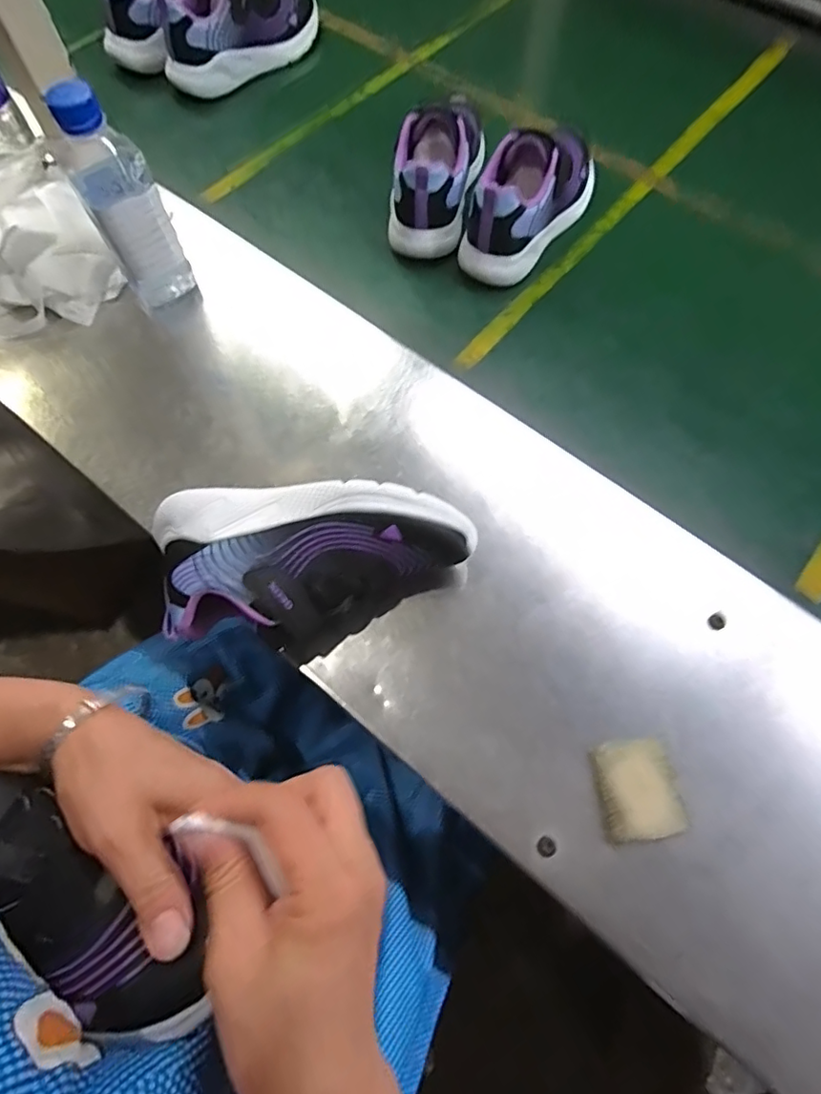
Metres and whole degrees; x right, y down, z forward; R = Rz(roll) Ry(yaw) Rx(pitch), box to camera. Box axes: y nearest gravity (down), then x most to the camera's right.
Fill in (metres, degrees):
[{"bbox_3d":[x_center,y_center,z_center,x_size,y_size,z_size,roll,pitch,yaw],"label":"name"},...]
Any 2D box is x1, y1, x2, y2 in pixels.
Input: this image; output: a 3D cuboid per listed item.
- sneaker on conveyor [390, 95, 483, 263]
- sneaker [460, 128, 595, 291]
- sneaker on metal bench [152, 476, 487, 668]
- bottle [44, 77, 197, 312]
[{"bbox_3d":[0.030,-0.405,0.571,0.075,0.086,0.189,12,68,4],"label":"sneaker on conveyor"},{"bbox_3d":[0.121,-0.351,0.542,0.071,0.091,0.177,34,69,12],"label":"sneaker"},{"bbox_3d":[-0.063,0.017,0.372,0.200,0.089,0.089,1,66,-2],"label":"sneaker on metal bench"},{"bbox_3d":[-0.237,-0.282,0.464,0.057,0.173,0.059,-30,71,-12],"label":"bottle"}]

